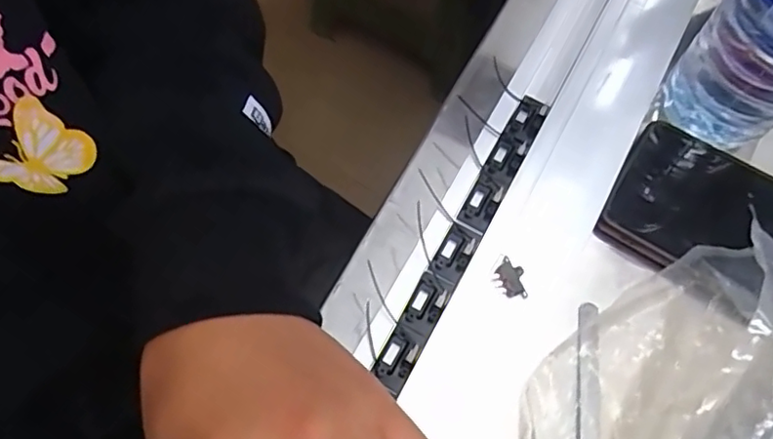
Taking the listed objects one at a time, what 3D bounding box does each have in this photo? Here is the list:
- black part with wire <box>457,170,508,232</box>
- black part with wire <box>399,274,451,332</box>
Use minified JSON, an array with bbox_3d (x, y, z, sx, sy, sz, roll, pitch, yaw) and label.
[{"bbox_3d":[0.051,-0.010,0.312,0.017,0.015,0.030,27,69,10],"label":"black part with wire"},{"bbox_3d":[0.019,0.040,0.292,0.017,0.014,0.028,26,69,10],"label":"black part with wire"}]

